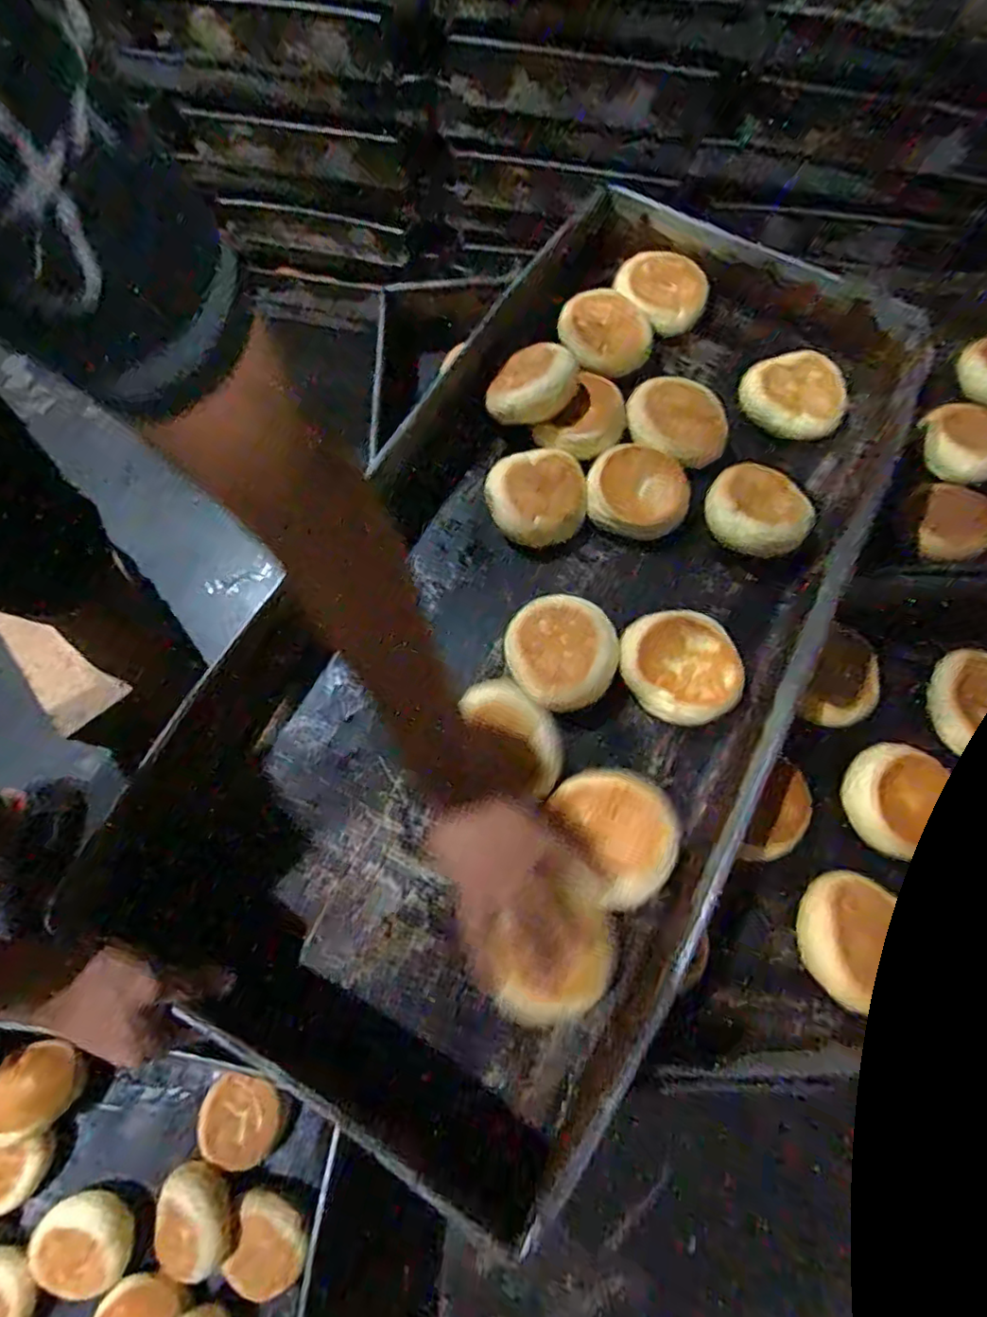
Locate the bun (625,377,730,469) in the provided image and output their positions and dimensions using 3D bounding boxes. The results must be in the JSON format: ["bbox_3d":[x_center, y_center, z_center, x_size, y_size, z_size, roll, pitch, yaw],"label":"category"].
[{"bbox_3d":[0.170,-0.221,0.552,0.093,0.029,0.063,25,72,8],"label":"bun"}]

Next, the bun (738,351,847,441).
[{"bbox_3d":[0.283,-0.250,0.570,0.095,0.046,0.062,22,72,7],"label":"bun"}]

